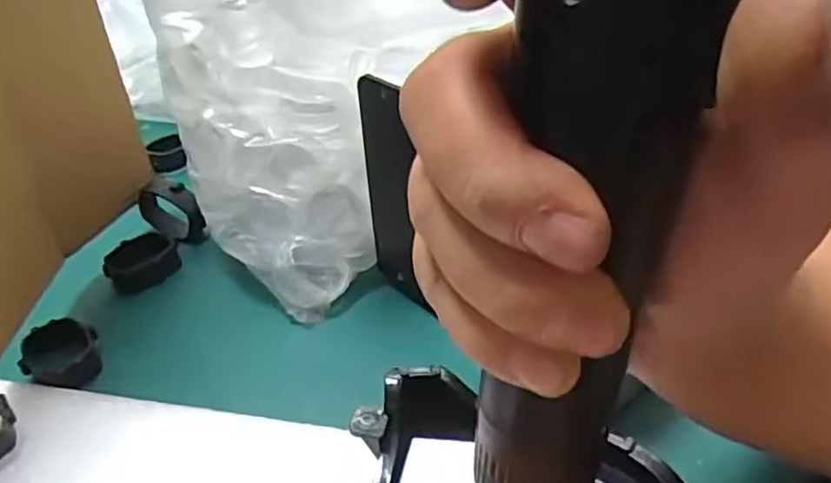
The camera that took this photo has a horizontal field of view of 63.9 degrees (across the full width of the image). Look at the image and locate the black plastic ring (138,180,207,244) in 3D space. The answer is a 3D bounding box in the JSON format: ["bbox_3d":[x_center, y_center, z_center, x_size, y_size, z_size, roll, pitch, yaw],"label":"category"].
[{"bbox_3d":[-0.182,-0.024,0.502,0.055,0.046,0.017,8,38,17],"label":"black plastic ring"}]

